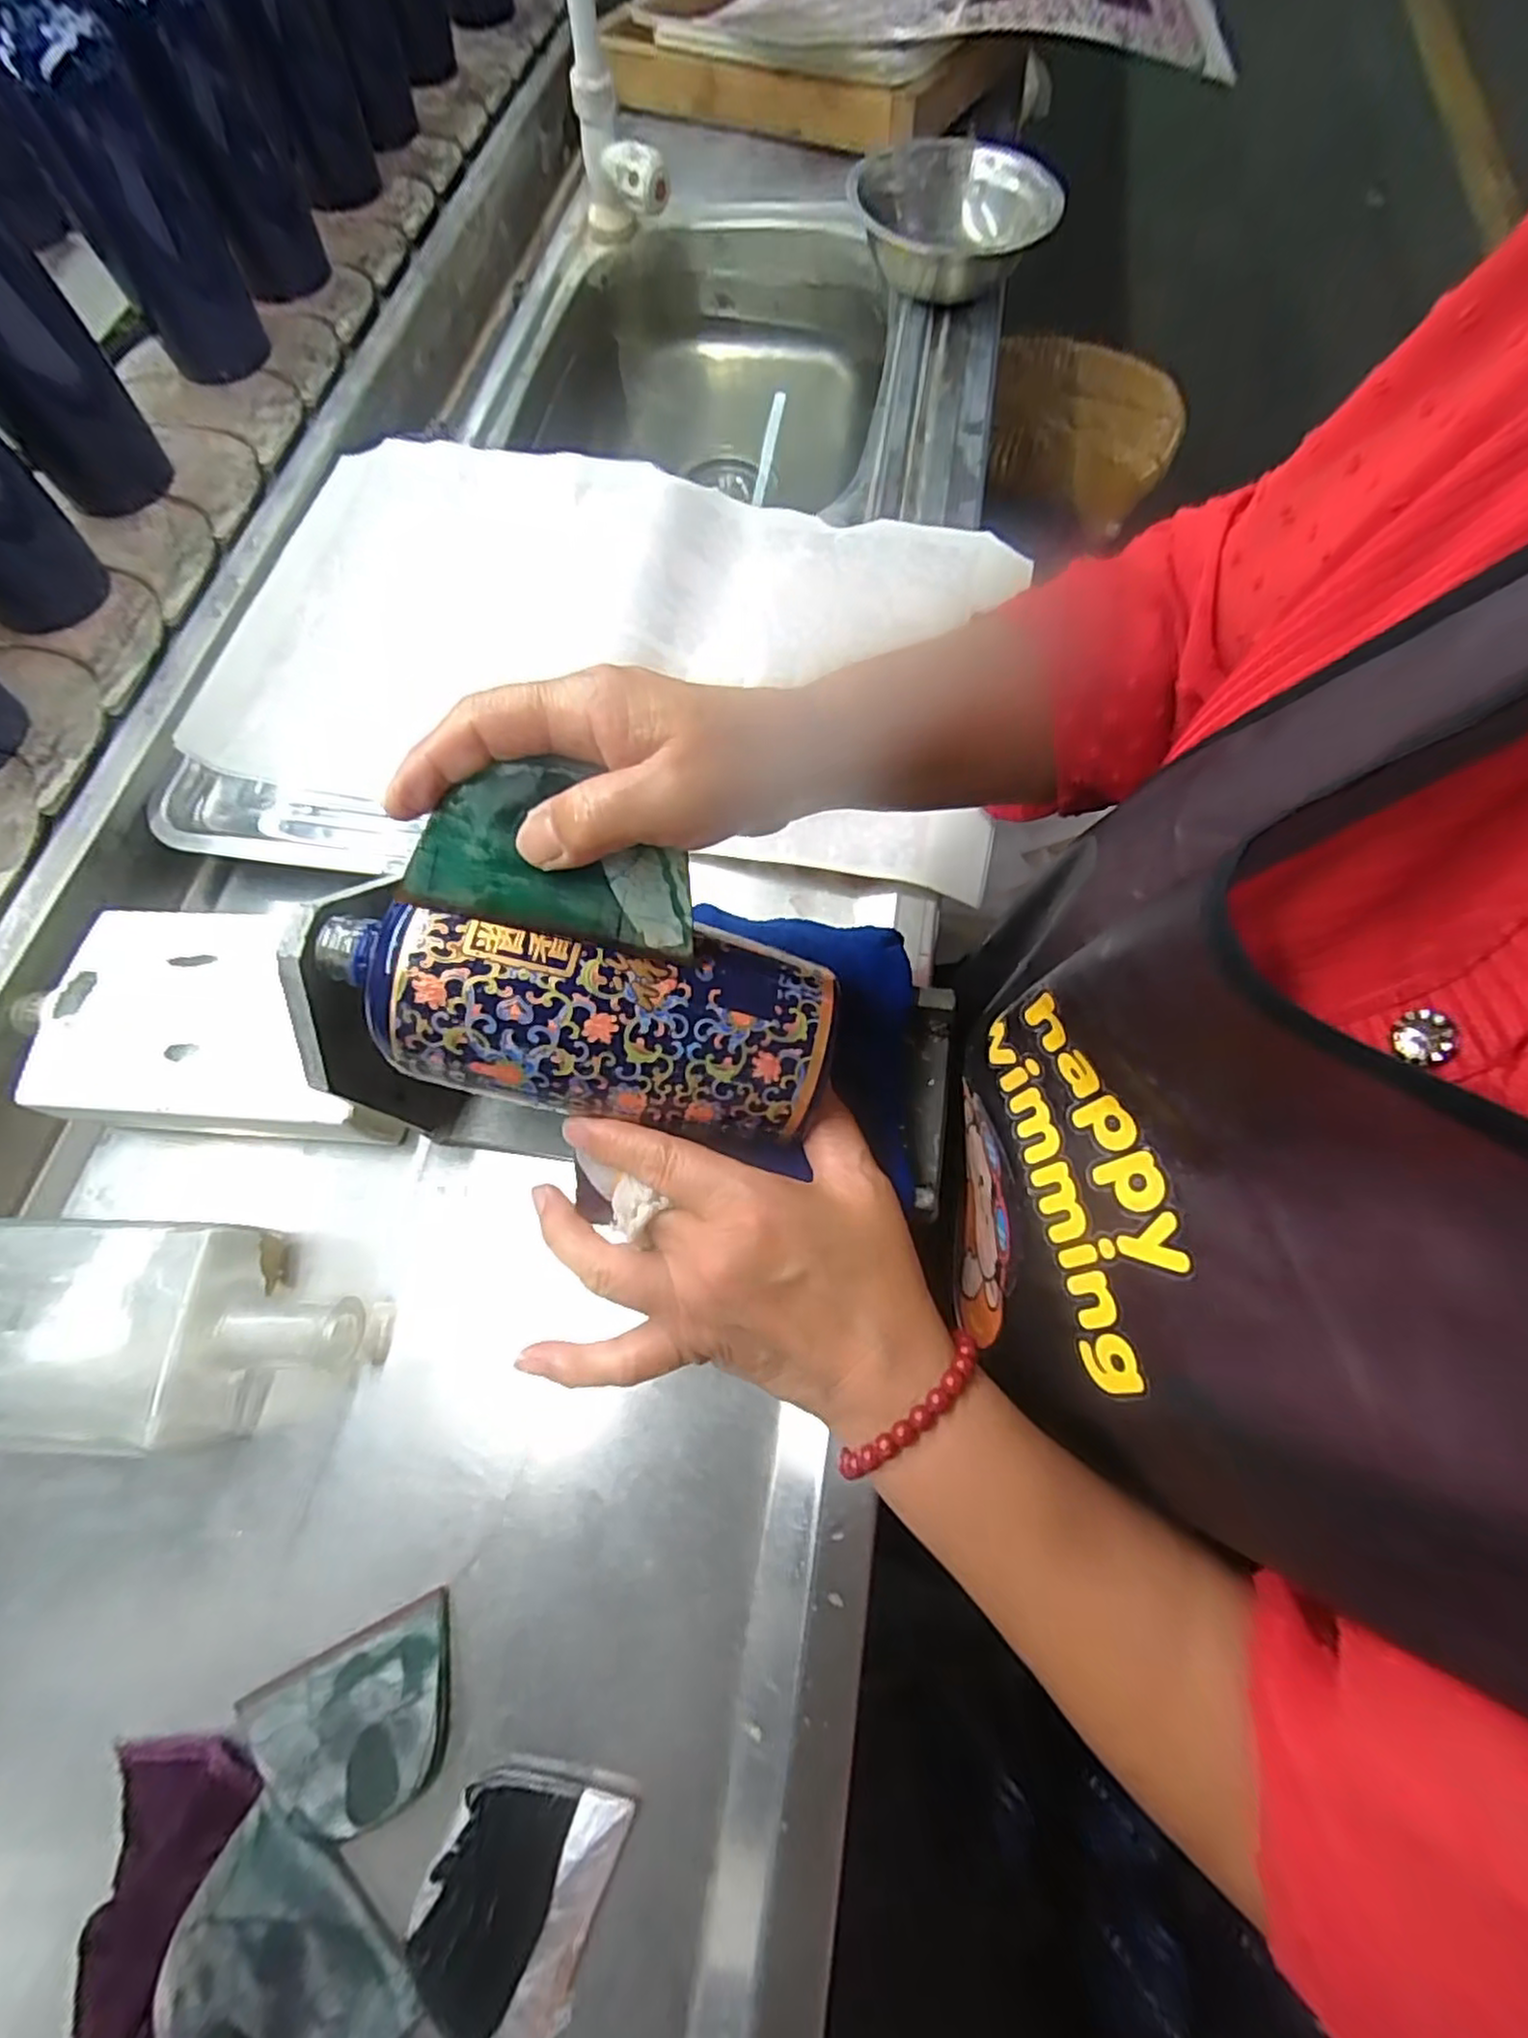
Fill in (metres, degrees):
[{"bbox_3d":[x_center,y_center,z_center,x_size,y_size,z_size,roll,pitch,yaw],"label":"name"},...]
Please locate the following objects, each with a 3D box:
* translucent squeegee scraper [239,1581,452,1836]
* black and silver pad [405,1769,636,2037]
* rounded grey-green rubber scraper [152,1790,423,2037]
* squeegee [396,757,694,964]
[{"bbox_3d":[-0.157,0.272,0.279,0.080,0.007,0.057,-25,72,-8],"label":"translucent squeegee scraper"},{"bbox_3d":[-0.090,0.316,0.256,0.061,0.006,0.082,19,70,4],"label":"black and silver pad"},{"bbox_3d":[-0.167,0.327,0.246,0.084,0.006,0.056,38,49,16],"label":"rounded grey-green rubber scraper"},{"bbox_3d":[-0.067,-0.055,0.243,0.094,0.004,0.053,12,102,-7],"label":"squeegee"}]

